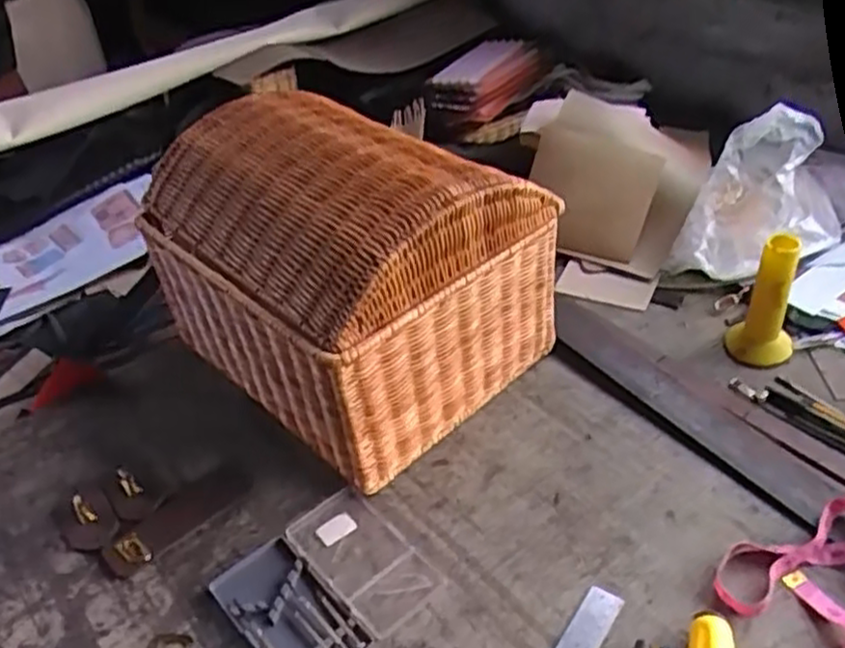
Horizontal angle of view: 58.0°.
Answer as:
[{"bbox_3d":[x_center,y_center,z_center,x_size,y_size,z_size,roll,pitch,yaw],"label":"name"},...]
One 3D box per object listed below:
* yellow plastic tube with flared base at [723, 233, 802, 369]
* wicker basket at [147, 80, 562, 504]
[{"bbox_3d":[0.325,-0.023,0.714,0.060,0.123,0.051,13,43,23],"label":"yellow plastic tube with flared base"},{"bbox_3d":[-0.079,-0.063,0.729,0.256,0.215,0.334,-33,46,-29],"label":"wicker basket"}]

